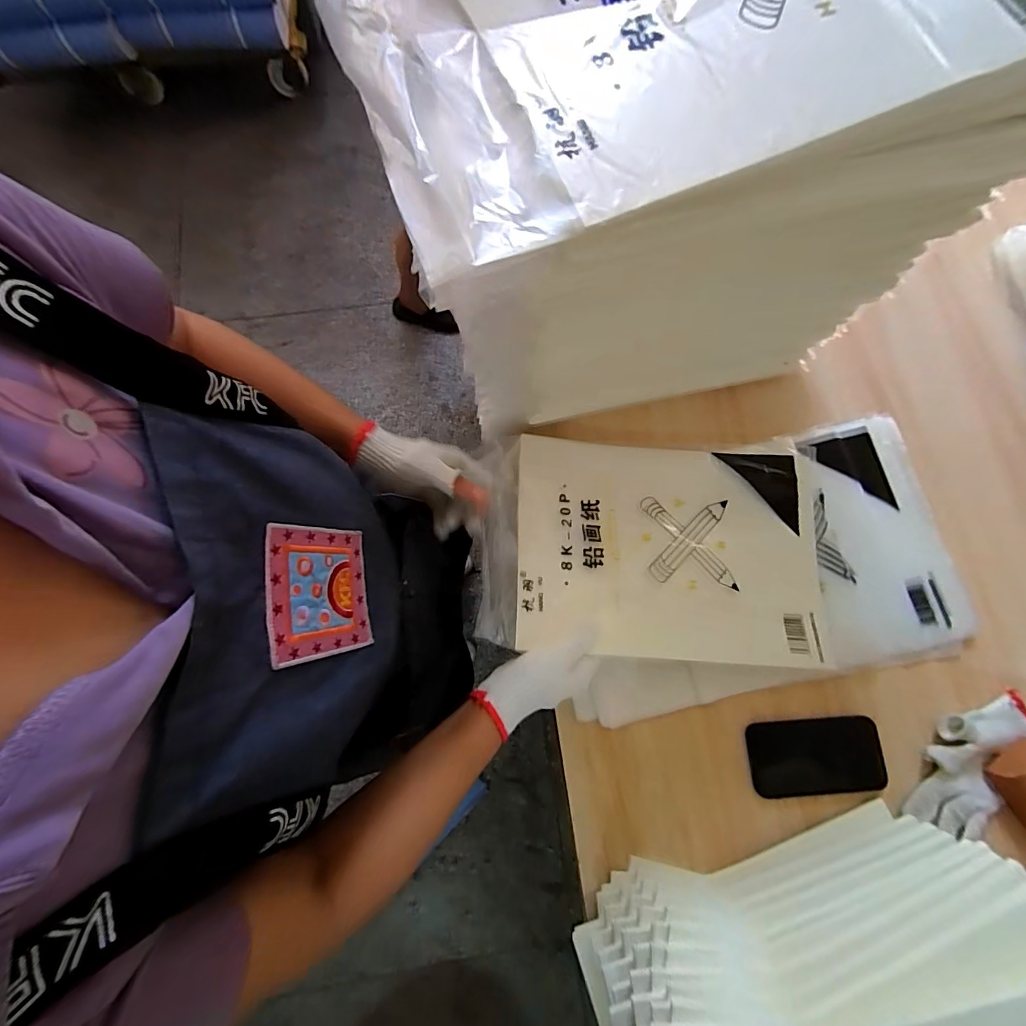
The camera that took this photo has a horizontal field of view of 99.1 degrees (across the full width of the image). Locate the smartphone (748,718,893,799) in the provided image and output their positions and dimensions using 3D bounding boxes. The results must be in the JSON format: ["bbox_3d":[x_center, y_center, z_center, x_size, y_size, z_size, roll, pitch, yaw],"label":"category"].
[{"bbox_3d":[0.343,0.276,0.497,0.145,0.013,0.076,-4,78,-2],"label":"smartphone"}]

